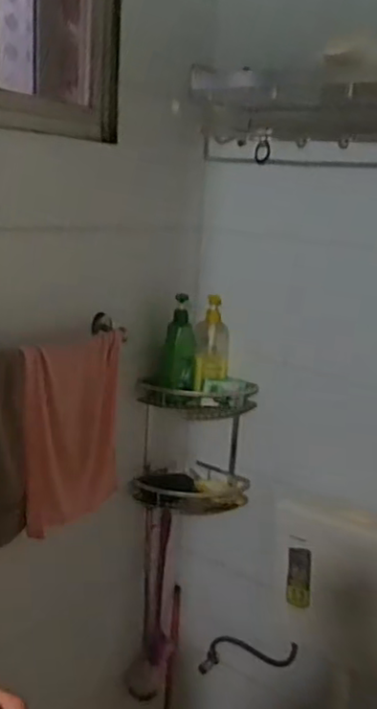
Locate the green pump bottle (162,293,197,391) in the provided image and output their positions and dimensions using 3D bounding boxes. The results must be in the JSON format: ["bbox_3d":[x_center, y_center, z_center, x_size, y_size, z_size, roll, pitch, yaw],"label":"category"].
[{"bbox_3d":[-0.021,-0.028,1.515,0.080,0.207,0.094,4,14,1],"label":"green pump bottle"}]

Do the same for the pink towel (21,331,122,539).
[{"bbox_3d":[-0.233,0.157,1.296,0.052,0.364,0.247,12,16,28],"label":"pink towel"}]

